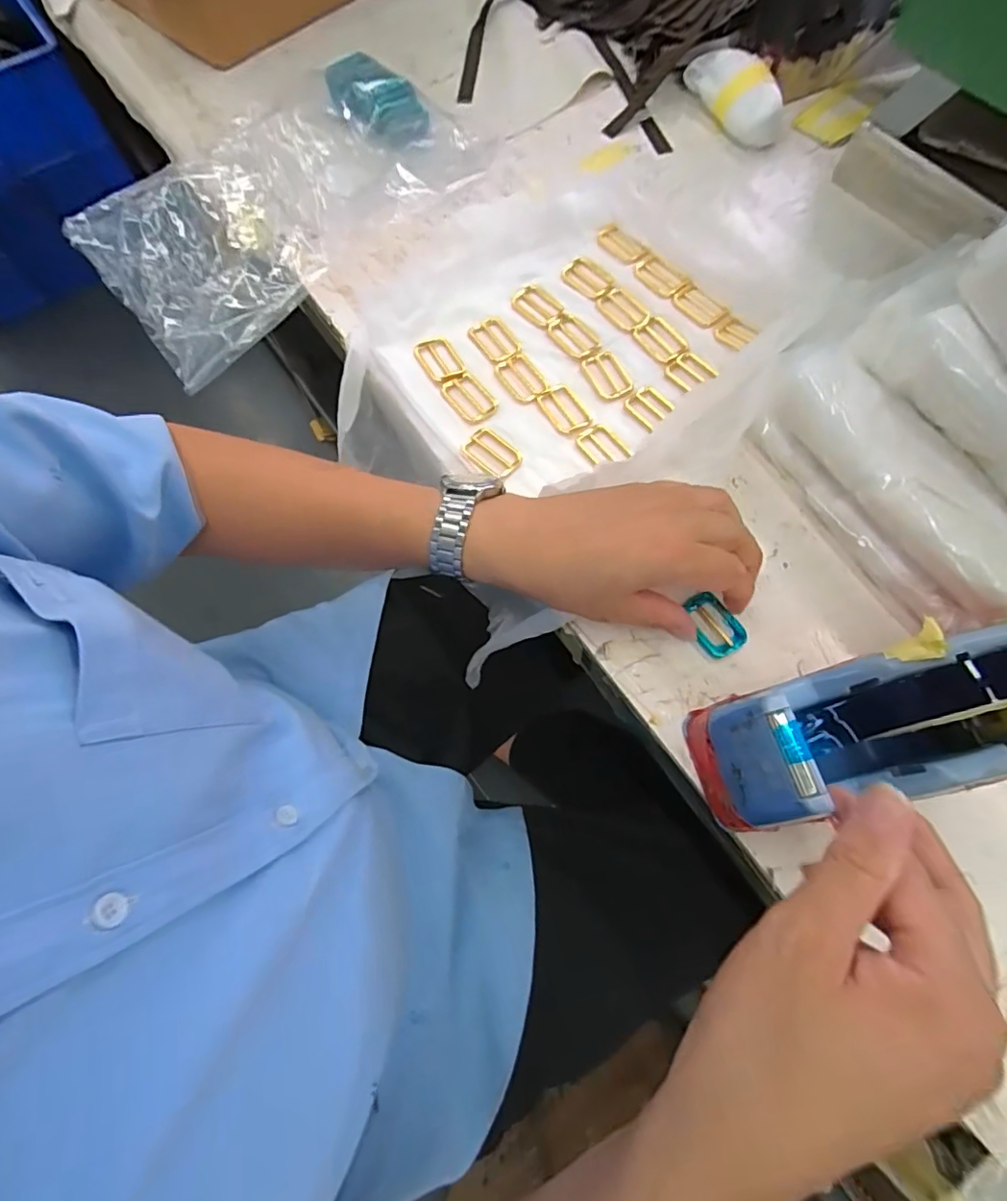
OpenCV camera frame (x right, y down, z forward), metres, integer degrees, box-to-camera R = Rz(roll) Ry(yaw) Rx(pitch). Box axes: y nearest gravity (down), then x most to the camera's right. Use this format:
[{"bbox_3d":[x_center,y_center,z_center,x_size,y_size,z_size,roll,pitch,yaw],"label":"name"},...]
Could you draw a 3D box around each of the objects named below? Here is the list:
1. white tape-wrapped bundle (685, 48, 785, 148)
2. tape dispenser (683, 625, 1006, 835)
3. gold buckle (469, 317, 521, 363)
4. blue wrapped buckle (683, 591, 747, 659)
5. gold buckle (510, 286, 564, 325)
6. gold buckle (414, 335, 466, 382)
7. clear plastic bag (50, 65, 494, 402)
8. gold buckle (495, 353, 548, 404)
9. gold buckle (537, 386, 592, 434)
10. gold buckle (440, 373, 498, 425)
[{"bbox_3d":[0.228,-0.496,0.540,0.050,0.038,0.115,-26,71,-7],"label":"white tape-wrapped bundle"},{"bbox_3d":[0.210,0.060,0.287,0.193,0.125,0.073,-14,70,-3],"label":"tape dispenser"},{"bbox_3d":[-0.006,-0.220,0.462,0.031,0.004,0.045,-31,72,-9],"label":"gold buckle"},{"bbox_3d":[0.143,0.017,0.371,0.030,0.004,0.042,-26,71,-7],"label":"blue wrapped buckle"},{"bbox_3d":[0.031,-0.256,0.474,0.031,0.005,0.044,-42,74,-12],"label":"gold buckle"},{"bbox_3d":[-0.051,-0.200,0.454,0.034,0.009,0.046,-31,72,-9],"label":"gold buckle"},{"bbox_3d":[-0.198,-0.369,0.521,0.358,0.061,0.224,-38,73,-11],"label":"clear plastic bag"},{"bbox_3d":[0.016,-0.181,0.450,0.030,0.006,0.046,-31,72,-9],"label":"gold buckle"},{"bbox_3d":[0.049,-0.151,0.436,0.027,0.008,0.045,-31,72,-9],"label":"gold buckle"},{"bbox_3d":[-0.027,-0.163,0.441,0.031,0.004,0.047,-35,73,-10],"label":"gold buckle"}]

